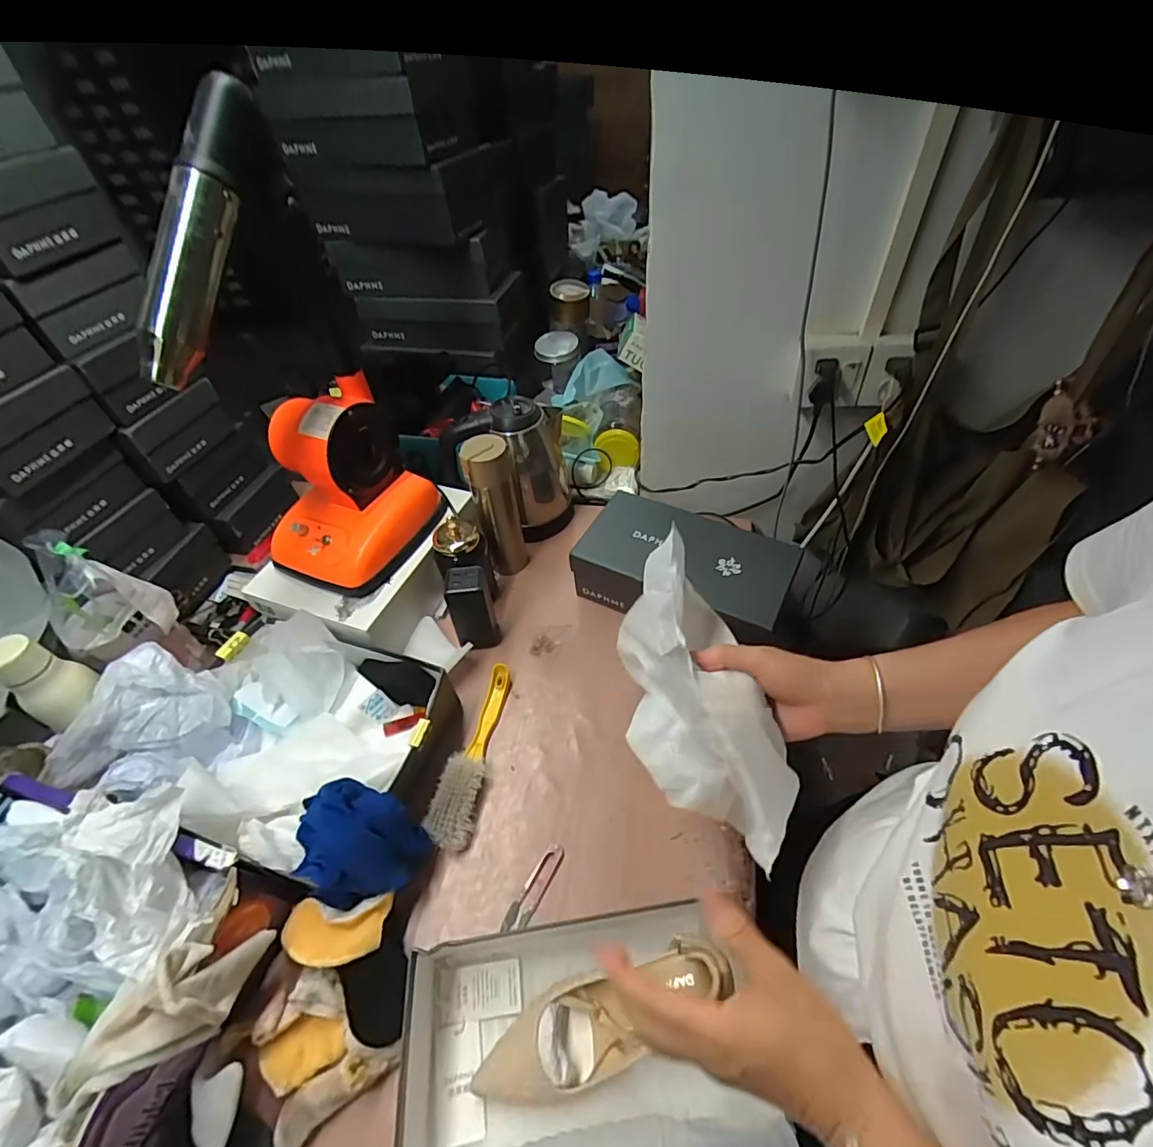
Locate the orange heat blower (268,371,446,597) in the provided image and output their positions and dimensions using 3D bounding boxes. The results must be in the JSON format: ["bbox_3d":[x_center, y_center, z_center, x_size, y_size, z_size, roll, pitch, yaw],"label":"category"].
[{"bbox_3d":[-0.328,-0.119,0.715,0.180,0.203,0.199,10,50,13],"label":"orange heat blower"}]

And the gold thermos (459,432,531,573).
[{"bbox_3d":[-0.121,-0.097,0.809,0.073,0.240,0.055,-14,49,-8],"label":"gold thermos"}]

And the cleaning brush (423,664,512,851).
[{"bbox_3d":[-0.133,0.225,0.666,0.053,0.034,0.233,4,49,8],"label":"cleaning brush"}]

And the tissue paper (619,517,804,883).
[{"bbox_3d":[0.096,0.094,0.416,0.103,0.144,0.214,-10,48,-4],"label":"tissue paper"}]

